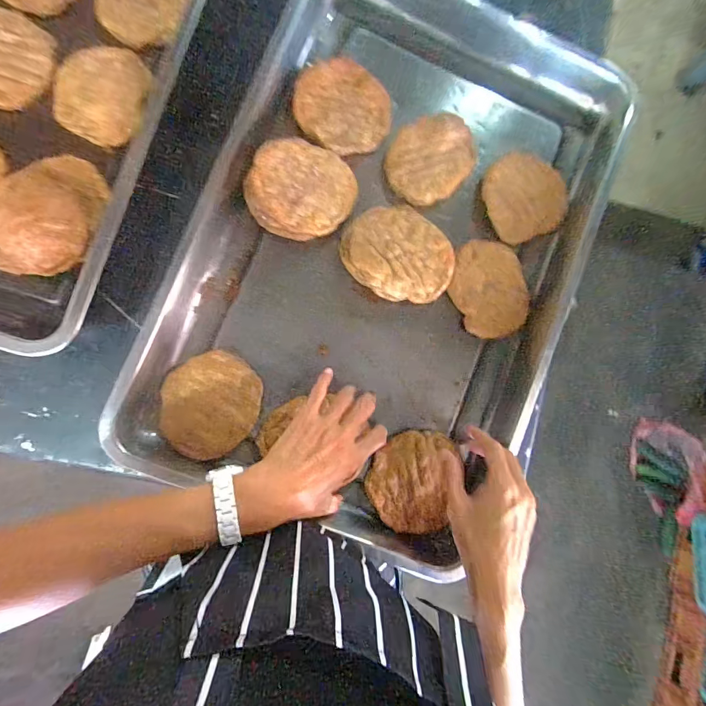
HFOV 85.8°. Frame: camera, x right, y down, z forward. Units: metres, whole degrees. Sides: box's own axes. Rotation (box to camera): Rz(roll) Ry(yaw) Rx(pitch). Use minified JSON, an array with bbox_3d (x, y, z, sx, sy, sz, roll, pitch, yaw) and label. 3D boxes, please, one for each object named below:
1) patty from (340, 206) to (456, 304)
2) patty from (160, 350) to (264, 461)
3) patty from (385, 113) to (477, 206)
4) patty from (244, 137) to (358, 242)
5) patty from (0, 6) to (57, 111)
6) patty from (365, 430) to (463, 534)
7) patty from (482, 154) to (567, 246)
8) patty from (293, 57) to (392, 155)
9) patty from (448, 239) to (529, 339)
[{"bbox_3d":[0.049,-0.106,0.418,0.120,0.033,0.097,39,84,-4],"label":"patty"},{"bbox_3d":[-0.147,0.054,0.395,0.105,0.017,0.095,-43,93,-6],"label":"patty"},{"bbox_3d":[0.090,-0.222,0.432,0.085,0.011,0.105,42,84,-3],"label":"patty"},{"bbox_3d":[-0.053,-0.170,0.396,0.104,0.019,0.103,3,84,-26],"label":"patty"},{"bbox_3d":[-0.356,-0.303,0.390,0.092,0.018,0.103,-43,92,-6],"label":"patty"},{"bbox_3d":[0.063,0.138,0.410,0.088,0.018,0.106,16,86,-6],"label":"patty"},{"bbox_3d":[0.200,-0.184,0.446,0.097,0.015,0.098,0,88,-7],"label":"patty"},{"bbox_3d":[-0.011,-0.272,0.419,0.102,0.013,0.096,-9,89,-7],"label":"patty"},{"bbox_3d":[0.155,-0.074,0.436,0.081,0.018,0.110,-21,90,-7],"label":"patty"}]

